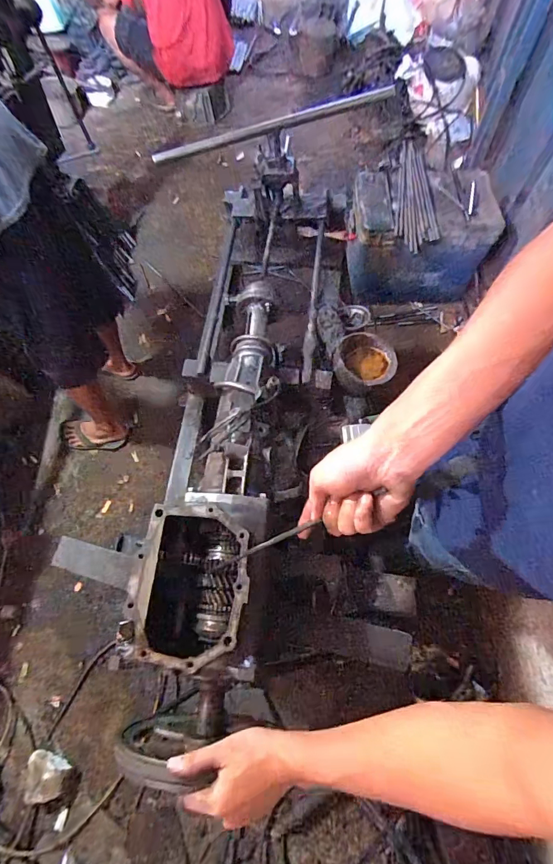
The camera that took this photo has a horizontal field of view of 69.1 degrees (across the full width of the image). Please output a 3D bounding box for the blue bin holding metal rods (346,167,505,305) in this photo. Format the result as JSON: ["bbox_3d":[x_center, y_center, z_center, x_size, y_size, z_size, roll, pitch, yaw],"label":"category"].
[{"bbox_3d":[0.519,-0.749,1.591,0.551,0.342,0.339,-9,68,-1],"label":"blue bin holding metal rods"}]

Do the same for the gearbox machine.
[{"bbox_3d":[-0.053,-0.105,0.774,0.266,0.258,0.957,6,68,5],"label":"gearbox machine"}]

